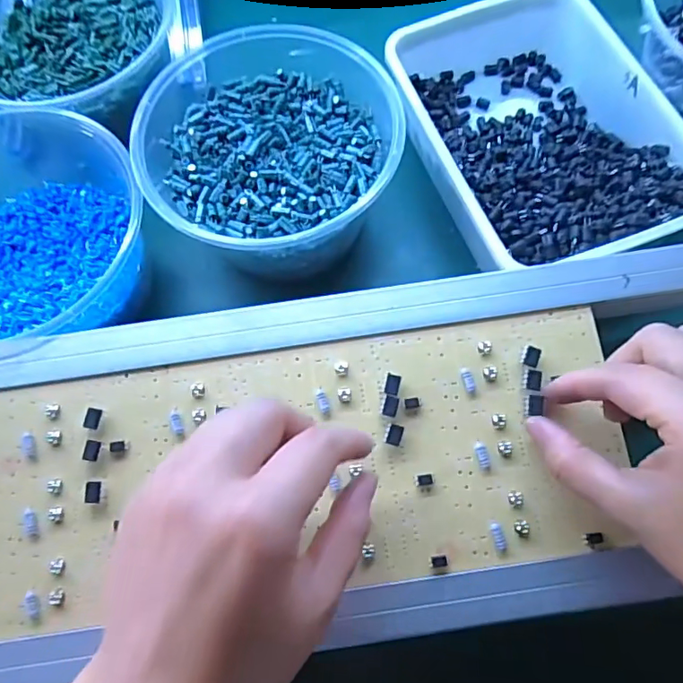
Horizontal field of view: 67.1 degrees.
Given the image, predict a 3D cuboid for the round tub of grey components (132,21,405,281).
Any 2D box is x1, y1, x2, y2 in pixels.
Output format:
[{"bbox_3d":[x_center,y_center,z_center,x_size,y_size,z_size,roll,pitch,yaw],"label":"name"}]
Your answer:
[{"bbox_3d":[-0.041,-0.109,0.313,0.140,0.075,0.141,-1,70,3],"label":"round tub of grey components"}]

